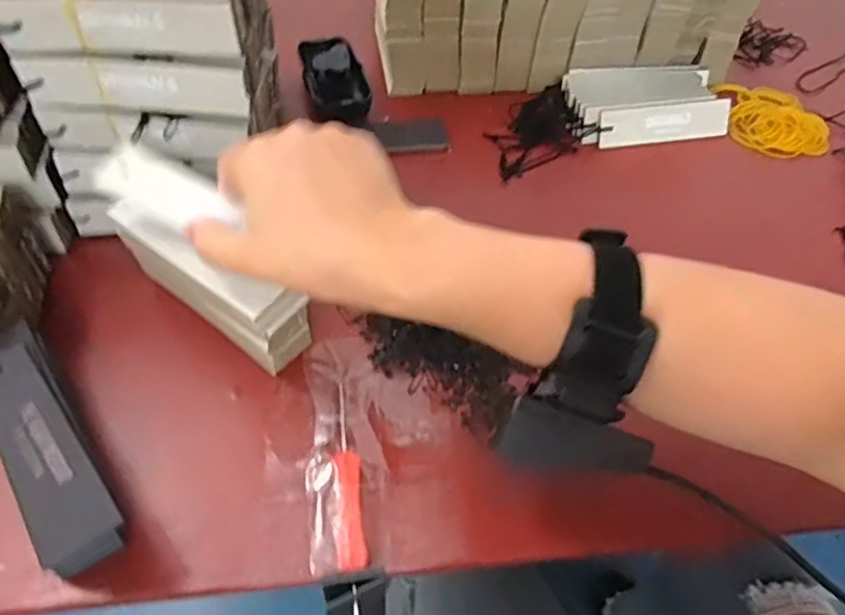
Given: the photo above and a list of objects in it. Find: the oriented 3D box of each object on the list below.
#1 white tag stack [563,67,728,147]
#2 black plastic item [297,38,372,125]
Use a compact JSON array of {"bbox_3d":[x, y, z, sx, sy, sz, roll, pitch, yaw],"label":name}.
[{"bbox_3d":[0.203,-0.189,0.575,0.145,0.032,0.080,-8,52,-10],"label":"white tag stack"},{"bbox_3d":[-0.082,-0.211,0.580,0.053,0.030,0.102,-14,54,-14],"label":"black plastic item"}]

